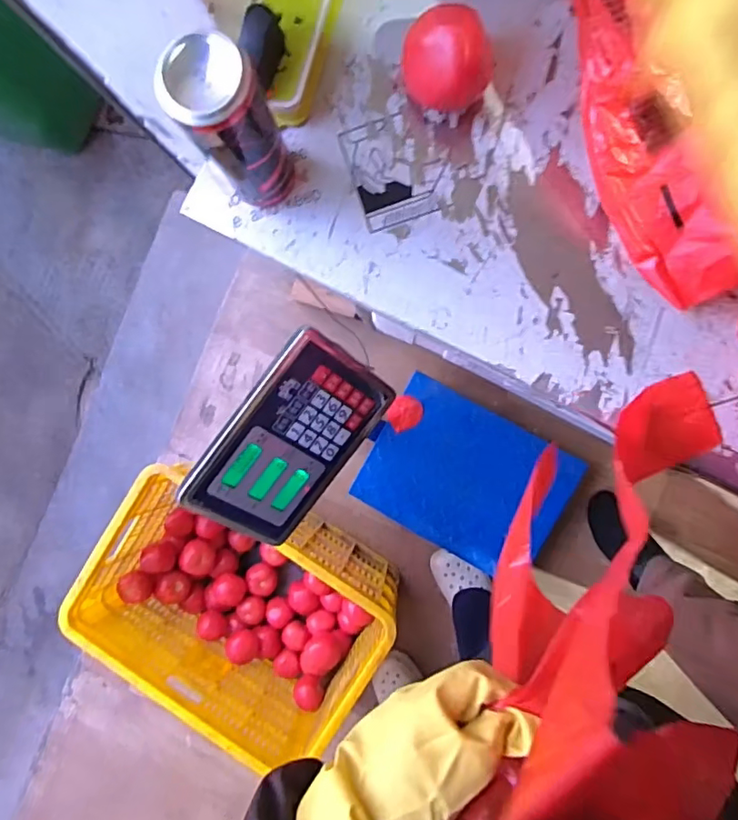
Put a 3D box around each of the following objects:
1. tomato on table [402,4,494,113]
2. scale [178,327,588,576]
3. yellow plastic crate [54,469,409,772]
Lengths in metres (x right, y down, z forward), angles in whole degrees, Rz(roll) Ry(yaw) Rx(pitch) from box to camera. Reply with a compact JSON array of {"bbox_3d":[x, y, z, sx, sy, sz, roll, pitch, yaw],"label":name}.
[{"bbox_3d":[0.057,-0.250,0.408,0.064,0.053,0.055,4,91,6],"label":"tomato on table"},{"bbox_3d":[0.076,0.101,0.819,0.458,0.532,0.274,24,93,5],"label":"scale"},{"bbox_3d":[-0.242,0.365,1.050,0.493,0.240,0.354,29,93,5],"label":"yellow plastic crate"}]

